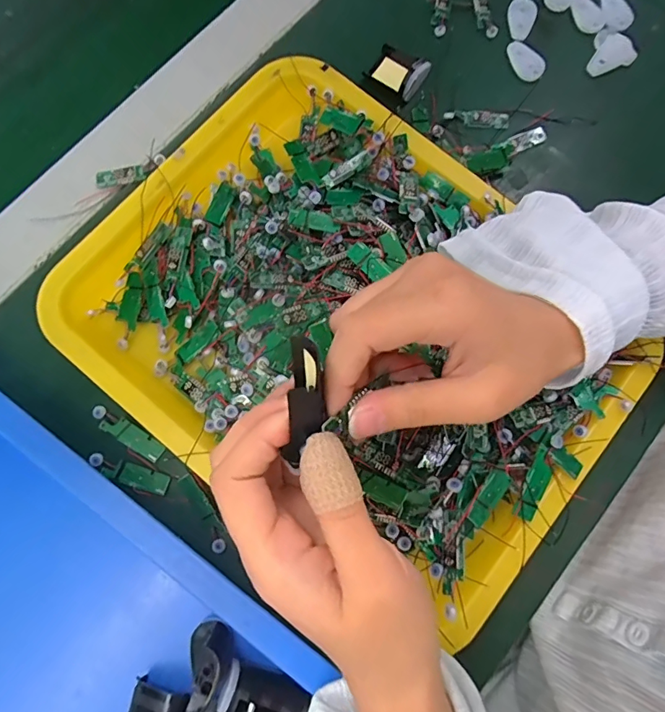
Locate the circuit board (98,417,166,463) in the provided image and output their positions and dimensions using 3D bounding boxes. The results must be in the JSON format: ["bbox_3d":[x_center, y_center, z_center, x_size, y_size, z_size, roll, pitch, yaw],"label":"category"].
[{"bbox_3d":[-0.129,0.052,0.294,0.042,0.004,0.013,32,79,4],"label":"circuit board"}]

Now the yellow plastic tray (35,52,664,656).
[{"bbox_3d":[0.011,-0.024,0.289,0.336,0.034,0.259,39,80,5],"label":"yellow plastic tray"}]

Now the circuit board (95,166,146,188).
[{"bbox_3d":[-0.152,-0.128,0.326,0.035,0.004,0.011,-11,92,1],"label":"circuit board"}]

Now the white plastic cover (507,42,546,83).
[{"bbox_3d":[0.154,-0.236,0.362,0.019,0.007,0.036,-36,82,-9],"label":"white plastic cover"}]

